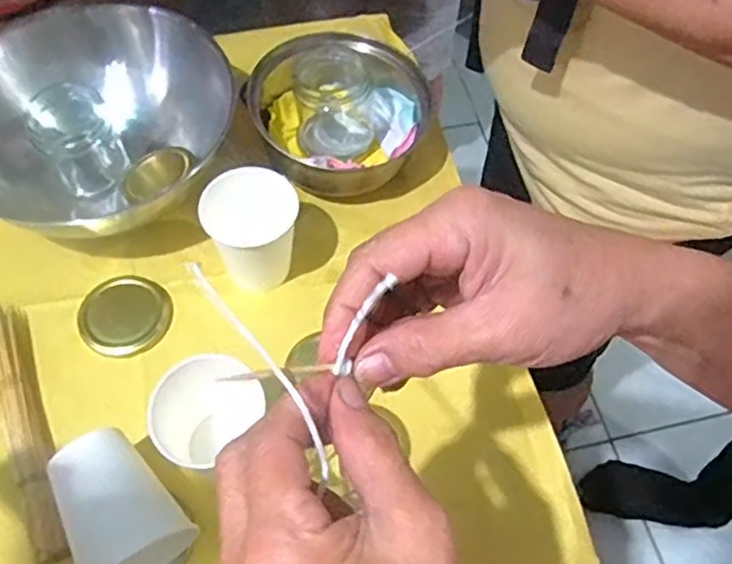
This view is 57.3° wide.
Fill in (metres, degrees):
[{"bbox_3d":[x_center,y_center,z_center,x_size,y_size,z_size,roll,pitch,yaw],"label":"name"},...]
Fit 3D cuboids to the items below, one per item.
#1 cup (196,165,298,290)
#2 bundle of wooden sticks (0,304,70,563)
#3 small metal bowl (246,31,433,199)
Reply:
[{"bbox_3d":[-0.088,-0.042,0.534,0.073,0.080,0.068,-12,63,-7],"label":"cup"},{"bbox_3d":[-0.247,0.100,0.483,0.028,0.027,0.200,-23,65,-12],"label":"bundle of wooden sticks"},{"bbox_3d":[-0.020,-0.147,0.597,0.156,0.070,0.138,-13,63,-7],"label":"small metal bowl"}]

